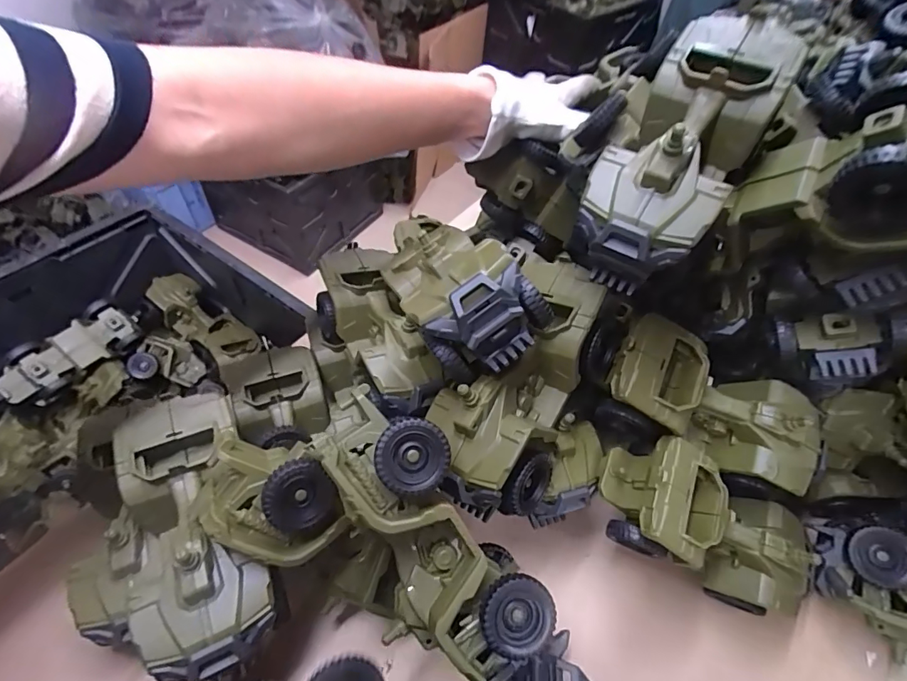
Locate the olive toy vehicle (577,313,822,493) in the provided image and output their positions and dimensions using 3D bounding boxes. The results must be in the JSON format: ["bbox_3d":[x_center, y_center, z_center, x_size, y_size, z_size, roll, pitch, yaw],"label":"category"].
[{"bbox_3d":[0.190,0.050,0.367,0.192,0.095,0.079,27,54,-1],"label":"olive toy vehicle"}]

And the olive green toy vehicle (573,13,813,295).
[{"bbox_3d":[0.151,-0.128,0.306,0.081,0.082,0.193,30,81,17],"label":"olive green toy vehicle"}]

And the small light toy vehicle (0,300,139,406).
[{"bbox_3d":[-0.592,0.018,0.713,0.183,0.053,0.074,-47,110,-27],"label":"small light toy vehicle"}]

